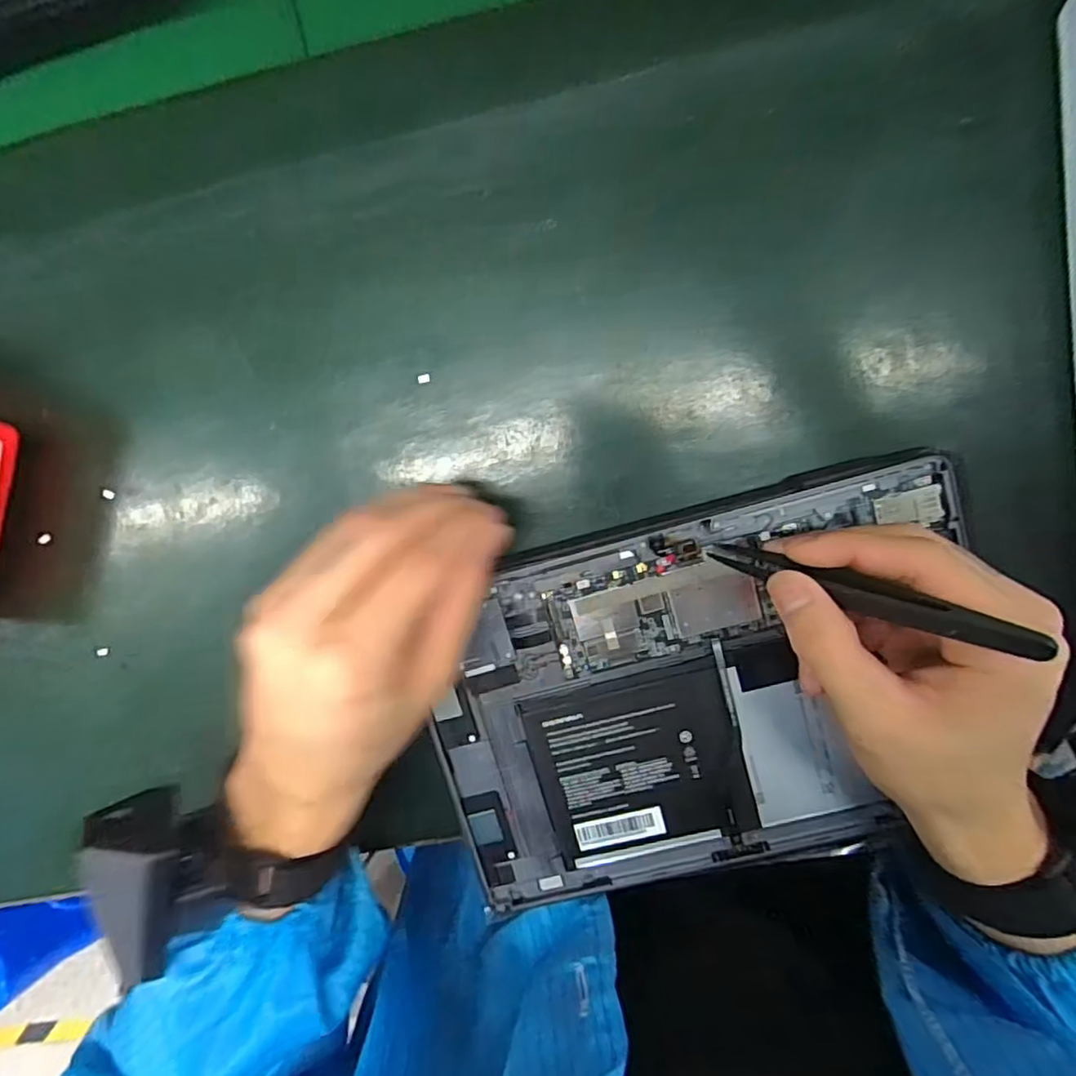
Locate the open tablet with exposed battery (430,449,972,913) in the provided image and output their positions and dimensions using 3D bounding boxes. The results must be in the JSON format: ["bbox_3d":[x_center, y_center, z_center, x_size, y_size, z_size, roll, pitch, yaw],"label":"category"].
[{"bbox_3d":[0.075,0.075,0.291,0.248,0.017,0.172,-16,94,5],"label":"open tablet with exposed battery"}]

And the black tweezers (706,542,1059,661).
[{"bbox_3d":[0.113,0.021,0.222,0.112,0.010,0.011,21,98,42],"label":"black tweezers"}]

